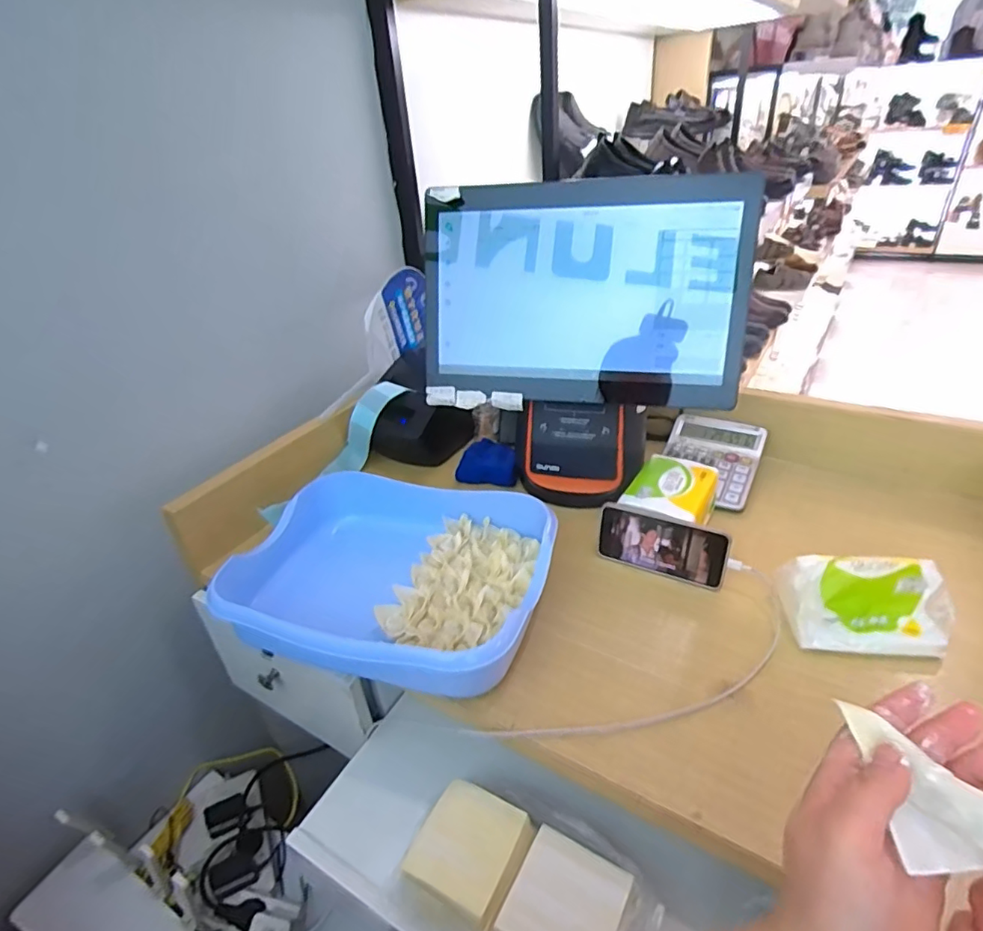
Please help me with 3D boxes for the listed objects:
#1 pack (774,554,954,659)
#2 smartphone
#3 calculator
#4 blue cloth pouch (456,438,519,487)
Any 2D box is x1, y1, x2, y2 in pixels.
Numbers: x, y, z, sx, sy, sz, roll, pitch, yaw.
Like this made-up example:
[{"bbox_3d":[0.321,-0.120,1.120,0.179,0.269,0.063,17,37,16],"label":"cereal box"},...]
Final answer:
[{"bbox_3d":[0.371,0.136,0.554,0.143,0.072,0.069,3,33,13],"label":"pack"},{"bbox_3d":[0.199,0.096,0.655,0.147,0.075,0.009,14,22,27],"label":"smartphone"},{"bbox_3d":[0.318,-0.012,0.814,0.132,0.045,0.161,14,37,29],"label":"calculator"},{"bbox_3d":[-0.003,-0.006,0.869,0.094,0.035,0.086,2,32,11],"label":"blue cloth pouch"}]

